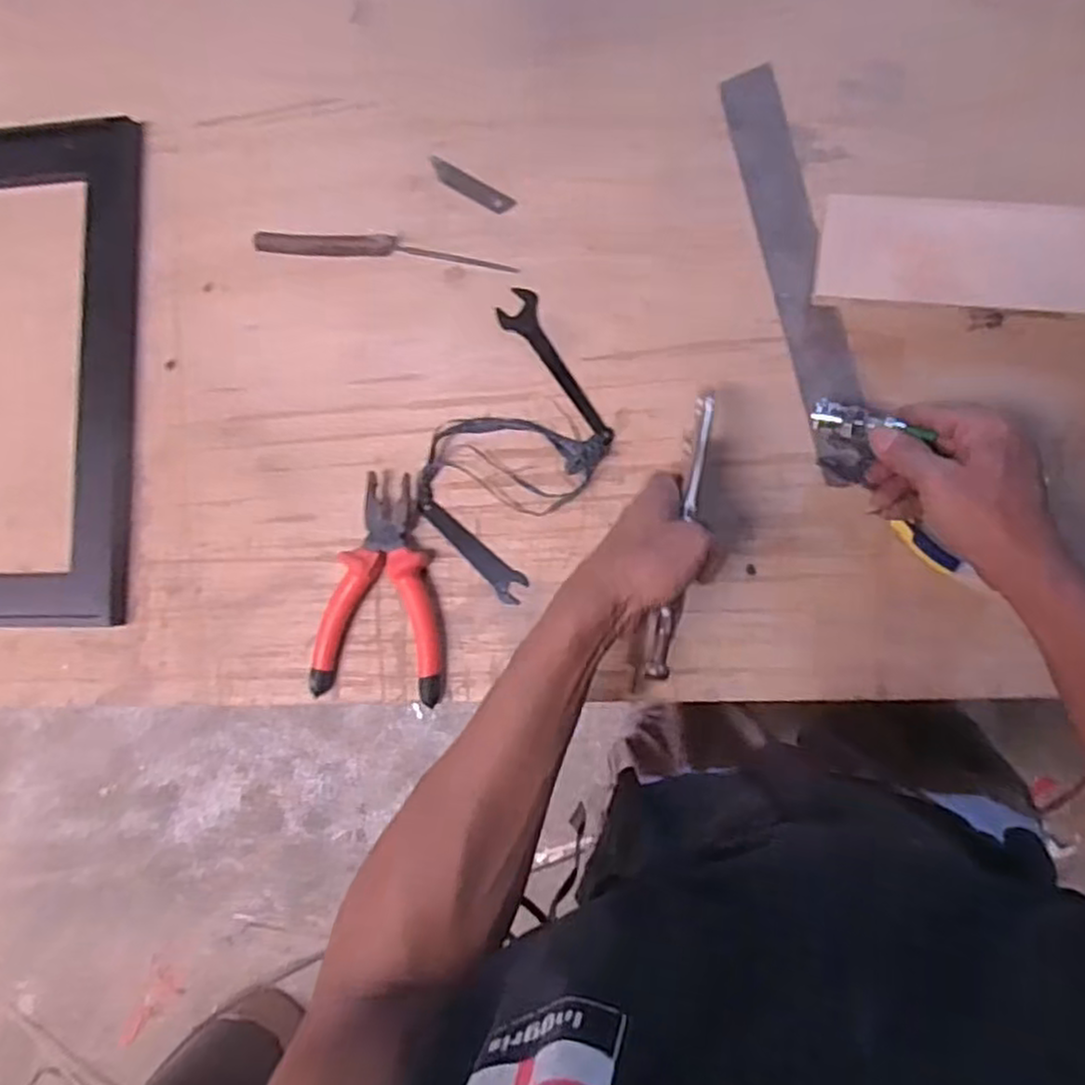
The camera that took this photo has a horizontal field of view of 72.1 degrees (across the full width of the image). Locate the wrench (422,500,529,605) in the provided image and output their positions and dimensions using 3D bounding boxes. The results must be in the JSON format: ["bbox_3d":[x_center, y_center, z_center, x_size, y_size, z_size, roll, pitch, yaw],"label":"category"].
[{"bbox_3d":[-0.060,0.009,0.625,0.111,0.004,0.026,39,85,8],"label":"wrench"}]

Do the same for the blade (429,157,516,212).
[{"bbox_3d":[-0.061,-0.306,0.641,0.081,0.004,0.017,32,94,7],"label":"blade"}]

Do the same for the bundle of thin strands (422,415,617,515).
[{"bbox_3d":[-0.025,-0.065,0.620,0.152,0.024,0.077,8,89,8],"label":"bundle of thin strands"}]

